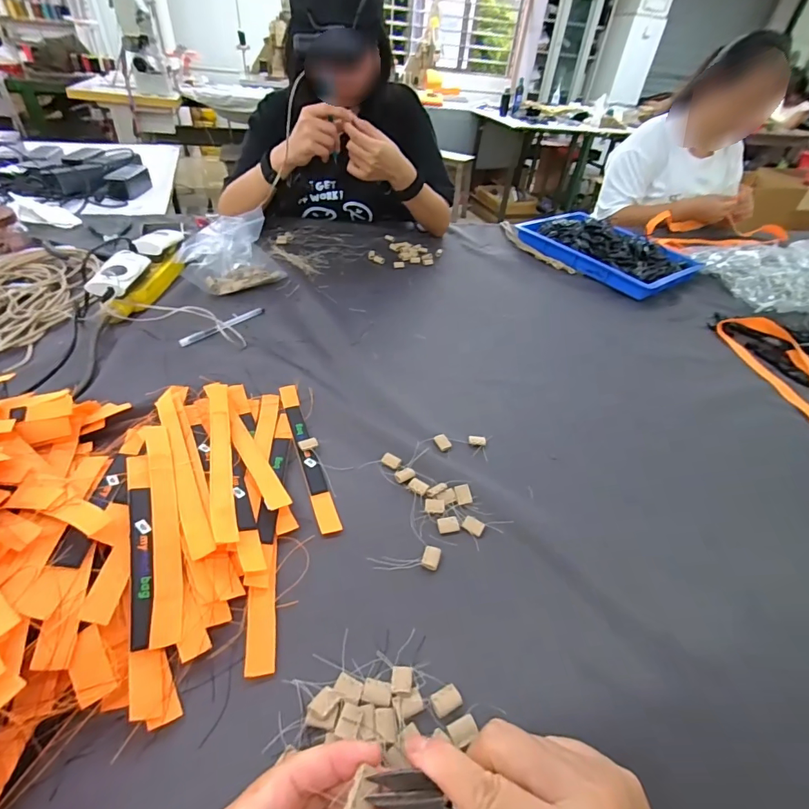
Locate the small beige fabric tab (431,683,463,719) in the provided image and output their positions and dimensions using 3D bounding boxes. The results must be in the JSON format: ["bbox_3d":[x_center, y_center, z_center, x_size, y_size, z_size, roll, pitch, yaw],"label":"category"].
[{"bbox_3d":[0.030,0.210,0.299,0.021,0.004,0.015,-17,47,-25],"label":"small beige fabric tab"}]

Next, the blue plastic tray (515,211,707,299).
[{"bbox_3d":[0.478,-0.368,0.995,0.269,0.064,0.349,-24,50,-30],"label":"blue plastic tray"}]

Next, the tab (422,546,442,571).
[{"bbox_3d":[0.025,0.141,0.388,0.016,0.004,0.022,15,42,9],"label":"tab"}]

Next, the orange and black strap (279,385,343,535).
[{"bbox_3d":[-0.111,0.050,0.476,0.021,0.006,0.223,-12,45,-20],"label":"orange and black strap"}]

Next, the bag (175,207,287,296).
[{"bbox_3d":[-0.293,-0.263,0.712,0.083,0.118,0.152,35,49,28],"label":"bag"}]

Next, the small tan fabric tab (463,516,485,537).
[{"bbox_3d":[0.069,0.120,0.418,0.020,0.004,0.017,22,44,16],"label":"small tan fabric tab"}]

